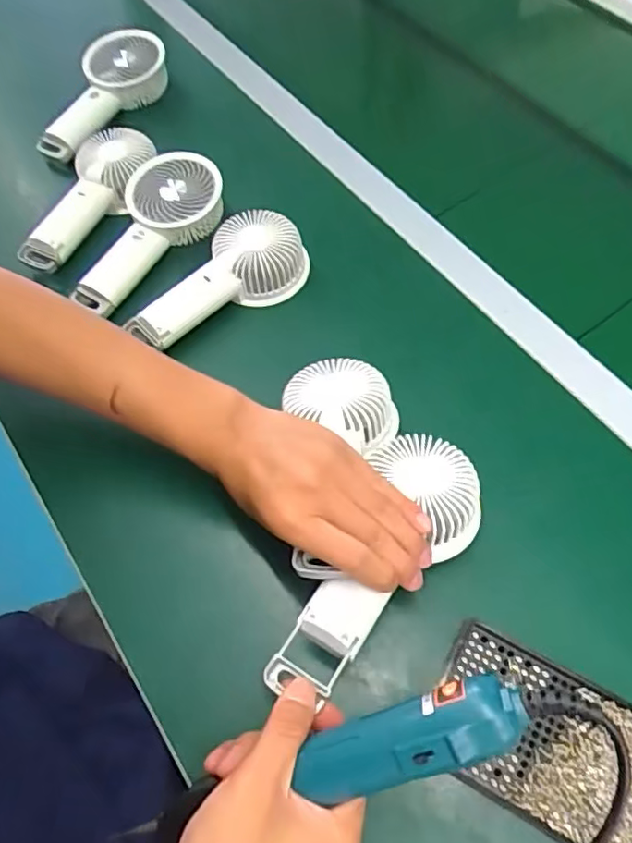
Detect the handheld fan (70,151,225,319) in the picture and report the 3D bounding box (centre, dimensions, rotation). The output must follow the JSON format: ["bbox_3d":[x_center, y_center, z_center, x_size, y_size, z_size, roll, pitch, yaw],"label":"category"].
[{"bbox_3d":[-0.152,-0.180,0.546,0.084,0.048,0.162,35,86,19],"label":"handheld fan"}]

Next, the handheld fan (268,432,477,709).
[{"bbox_3d":[0.039,0.088,0.375,0.082,0.040,0.191,32,64,18],"label":"handheld fan"}]

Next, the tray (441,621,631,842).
[{"bbox_3d":[0.141,0.199,0.364,0.135,0.024,0.087,26,66,15],"label":"tray"}]

